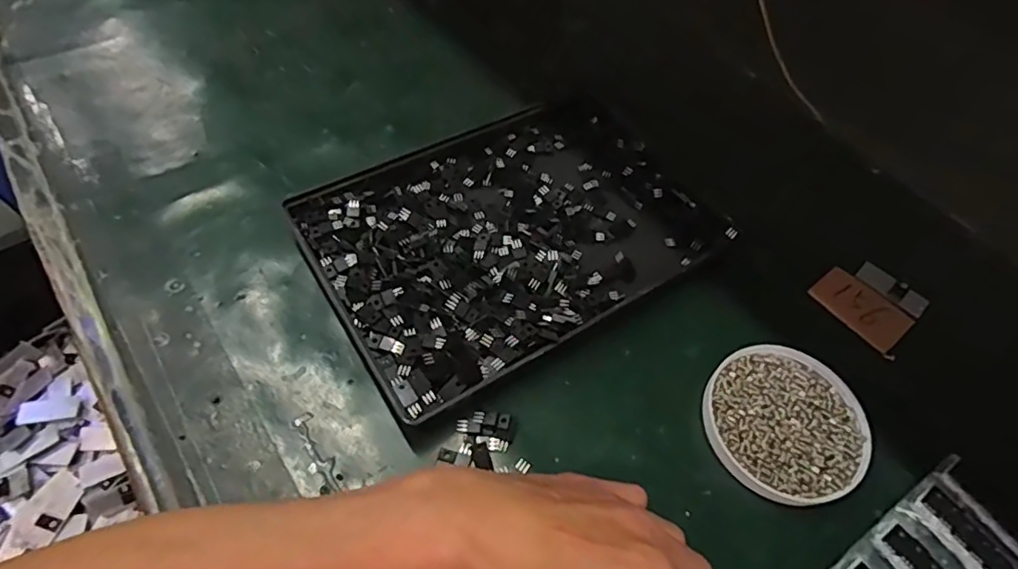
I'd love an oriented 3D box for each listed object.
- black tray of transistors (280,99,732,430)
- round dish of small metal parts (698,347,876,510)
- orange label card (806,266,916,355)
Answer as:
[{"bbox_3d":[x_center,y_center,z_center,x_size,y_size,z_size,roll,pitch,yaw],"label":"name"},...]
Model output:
[{"bbox_3d":[0.006,-0.042,0.425,0.274,0.025,0.198,-26,62,-21],"label":"black tray of transistors"},{"bbox_3d":[0.175,0.085,0.362,0.095,0.008,0.100,2,56,-3],"label":"round dish of small metal parts"},{"bbox_3d":[0.262,0.016,0.428,0.045,0.004,0.065,-34,65,-24],"label":"orange label card"}]

